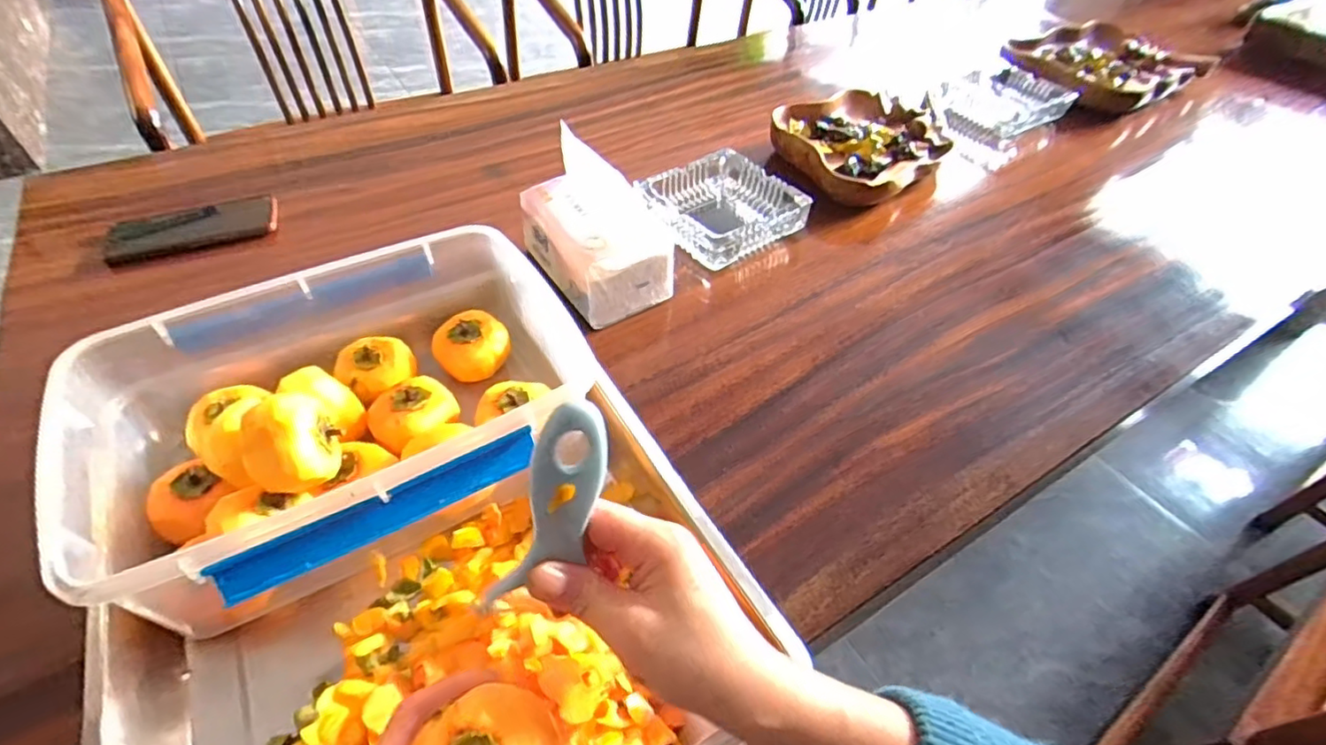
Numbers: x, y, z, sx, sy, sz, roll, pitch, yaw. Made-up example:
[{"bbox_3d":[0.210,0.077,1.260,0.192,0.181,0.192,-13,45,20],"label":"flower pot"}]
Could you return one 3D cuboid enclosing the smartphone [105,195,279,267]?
[{"bbox_3d":[-0.524,-0.163,0.672,0.164,0.005,0.066,-19,62,-18],"label":"smartphone"}]

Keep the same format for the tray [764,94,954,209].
[{"bbox_3d":[0.290,-0.313,0.827,0.250,0.056,0.216,-19,52,-19],"label":"tray"}]

